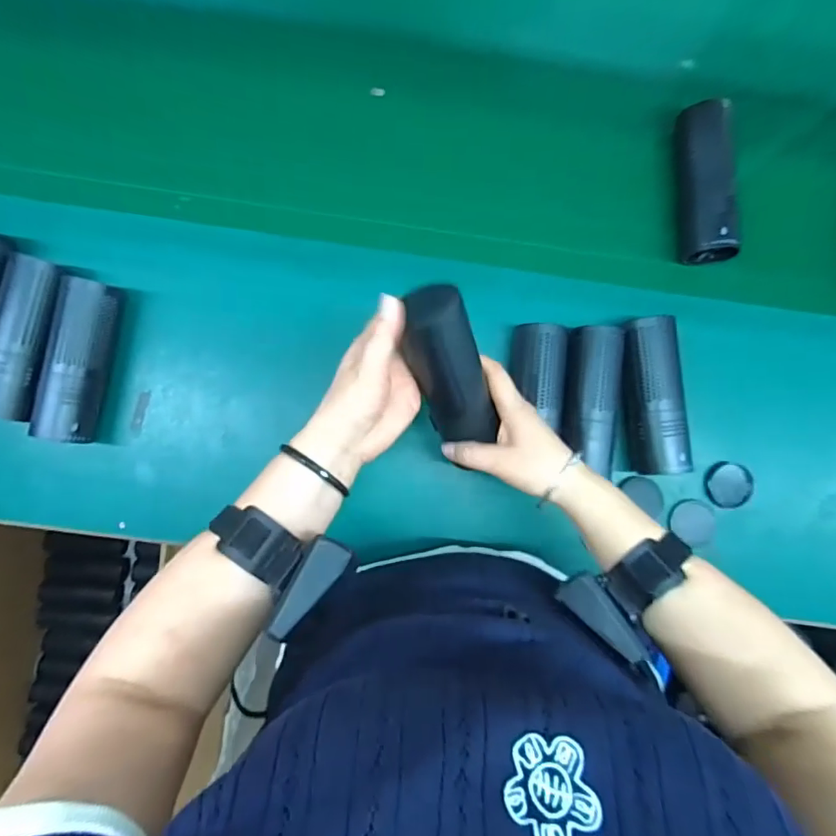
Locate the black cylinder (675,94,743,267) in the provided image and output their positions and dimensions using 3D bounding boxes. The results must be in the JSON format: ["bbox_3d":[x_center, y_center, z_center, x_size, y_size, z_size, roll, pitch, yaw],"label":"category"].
[{"bbox_3d":[0.311,-0.256,0.552,0.046,0.051,0.166,-5,88,-3],"label":"black cylinder"}]

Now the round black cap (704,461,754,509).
[{"bbox_3d":[0.342,0.074,0.566,0.051,0.012,0.050,0,88,-2],"label":"round black cap"}]

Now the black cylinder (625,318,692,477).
[{"bbox_3d":[0.247,-0.023,0.542,0.057,0.058,0.159,-6,89,-3],"label":"black cylinder"}]

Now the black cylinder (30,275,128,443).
[{"bbox_3d":[-0.348,-0.059,0.528,0.048,0.048,0.161,11,88,-2],"label":"black cylinder"}]

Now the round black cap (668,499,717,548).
[{"bbox_3d":[0.306,0.115,0.571,0.057,0.008,0.045,30,87,-1],"label":"round black cap"}]

